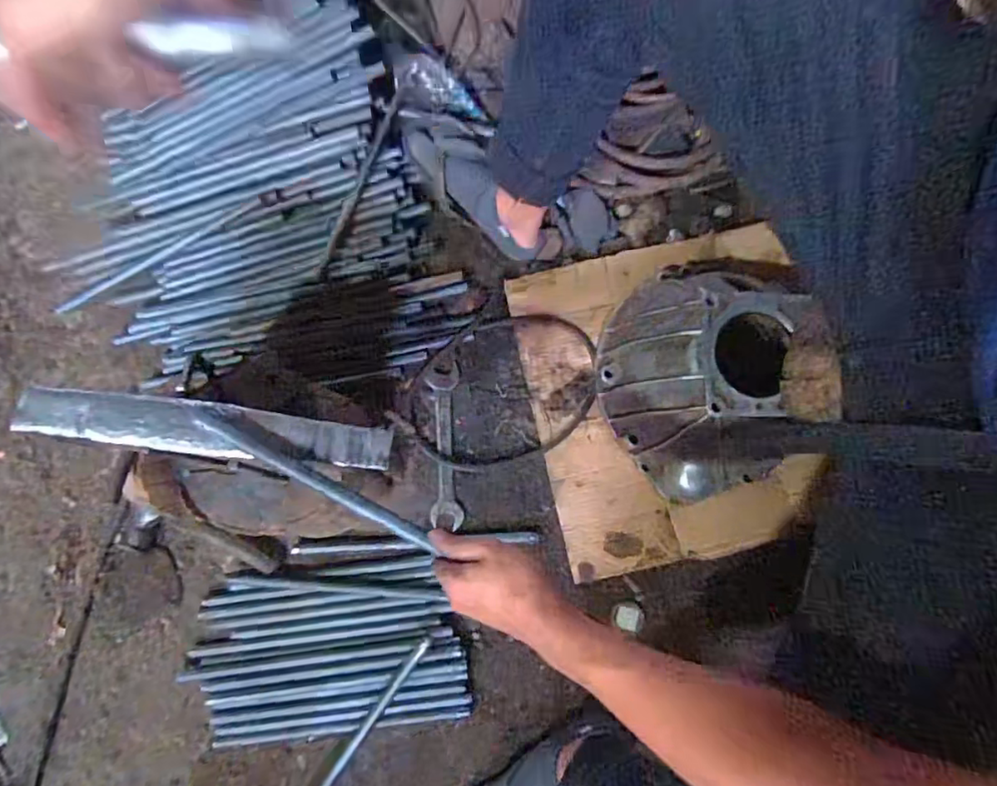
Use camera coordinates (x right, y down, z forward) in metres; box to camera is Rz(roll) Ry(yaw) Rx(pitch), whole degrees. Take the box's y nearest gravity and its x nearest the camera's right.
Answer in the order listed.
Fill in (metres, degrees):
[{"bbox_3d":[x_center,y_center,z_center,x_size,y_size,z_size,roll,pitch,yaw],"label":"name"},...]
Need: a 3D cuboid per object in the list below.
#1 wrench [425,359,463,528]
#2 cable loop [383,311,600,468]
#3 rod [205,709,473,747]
[{"bbox_3d":[-0.077,0.071,0.846,0.046,0.010,0.229,-2,79,0],"label":"wrench"},{"bbox_3d":[0.009,-0.002,0.849,0.218,0.014,0.277,43,82,8],"label":"cable loop"},{"bbox_3d":[-0.201,0.434,0.768,0.325,0.012,0.012,-6,79,-1],"label":"rod"}]

